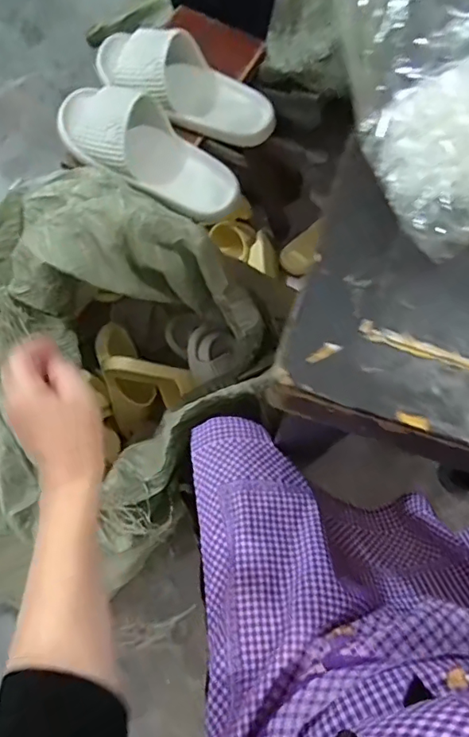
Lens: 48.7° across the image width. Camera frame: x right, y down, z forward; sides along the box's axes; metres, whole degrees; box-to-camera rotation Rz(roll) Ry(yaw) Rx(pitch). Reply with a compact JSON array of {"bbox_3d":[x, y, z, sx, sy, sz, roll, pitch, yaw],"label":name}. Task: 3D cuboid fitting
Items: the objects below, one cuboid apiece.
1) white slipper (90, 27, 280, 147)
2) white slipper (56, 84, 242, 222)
[{"bbox_3d":[-0.082,-0.400,0.730,0.279,0.084,0.114,25,75,7],"label":"white slipper"},{"bbox_3d":[-0.127,-0.300,0.701,0.288,0.069,0.107,31,75,9],"label":"white slipper"}]

